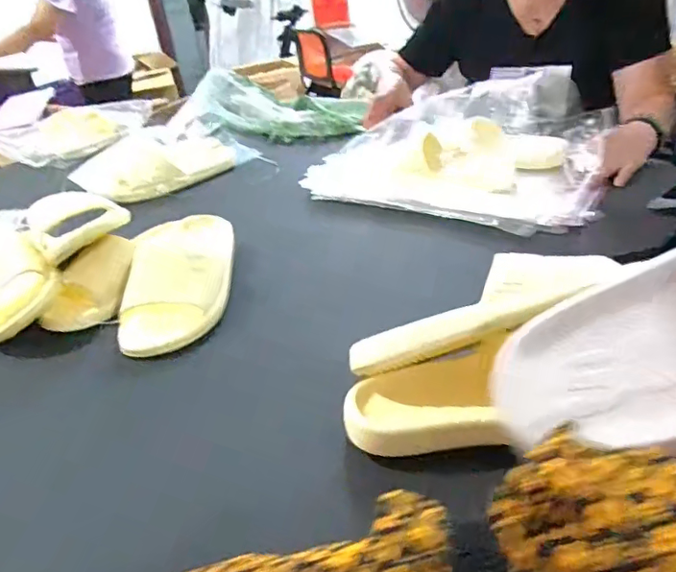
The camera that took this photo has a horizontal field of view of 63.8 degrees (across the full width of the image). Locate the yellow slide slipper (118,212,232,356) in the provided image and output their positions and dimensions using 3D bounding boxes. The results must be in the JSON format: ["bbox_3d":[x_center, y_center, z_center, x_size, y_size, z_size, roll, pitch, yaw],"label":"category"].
[{"bbox_3d":[-0.182,-0.024,0.636,0.107,0.070,0.256,-8,31,0],"label":"yellow slide slipper"}]

